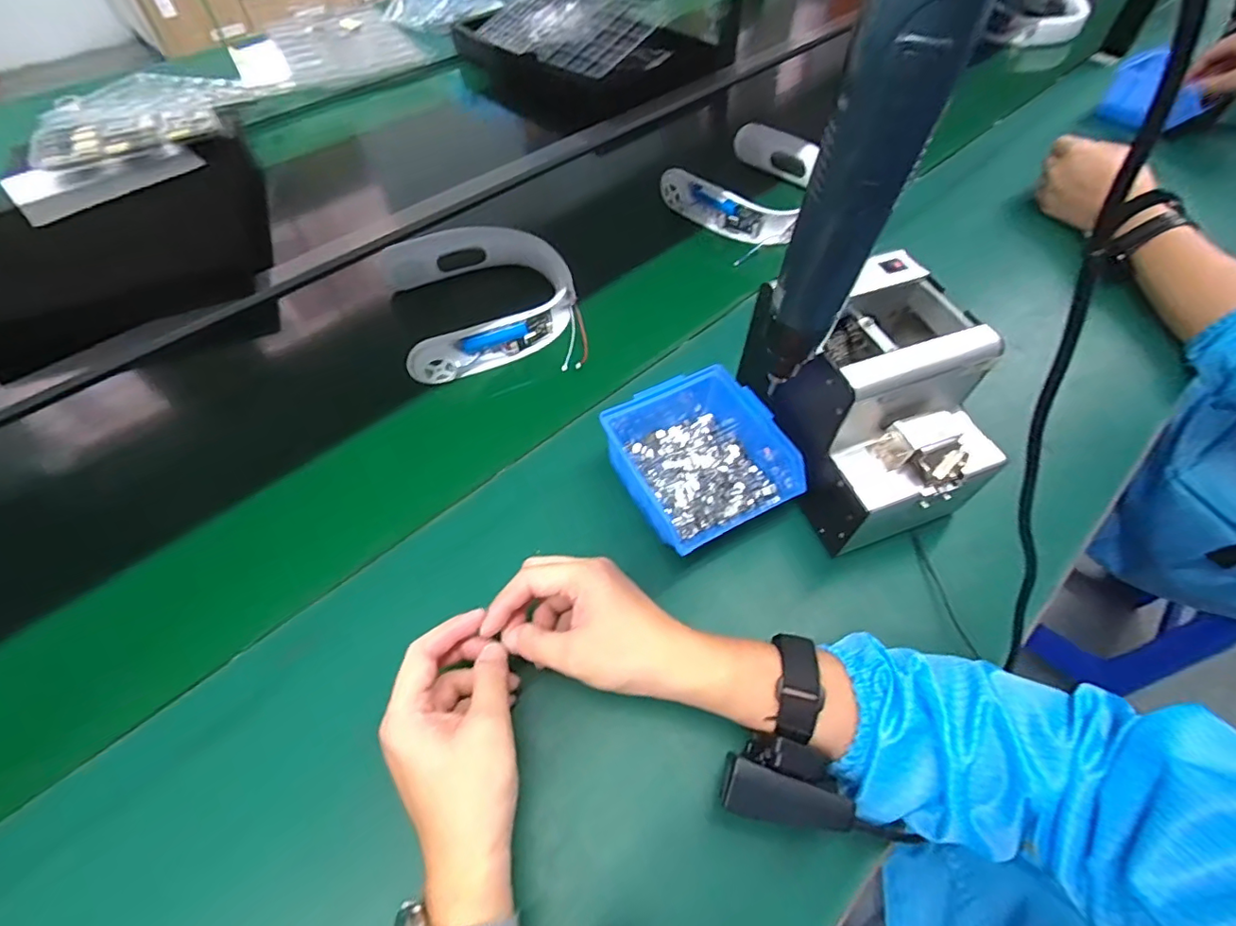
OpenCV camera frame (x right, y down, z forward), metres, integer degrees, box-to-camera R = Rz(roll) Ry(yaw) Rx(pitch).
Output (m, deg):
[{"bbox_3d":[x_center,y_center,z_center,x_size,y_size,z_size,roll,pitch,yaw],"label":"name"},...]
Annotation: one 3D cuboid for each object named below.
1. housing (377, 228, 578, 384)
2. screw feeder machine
[{"bbox_3d":[-0.149,-0.190,0.606,0.195,0.052,0.183,-19,57,-12],"label":"housing"},{"bbox_3d":[0.203,-0.039,0.432,0.140,0.151,0.172,-21,58,-13],"label":"screw feeder machine"}]

